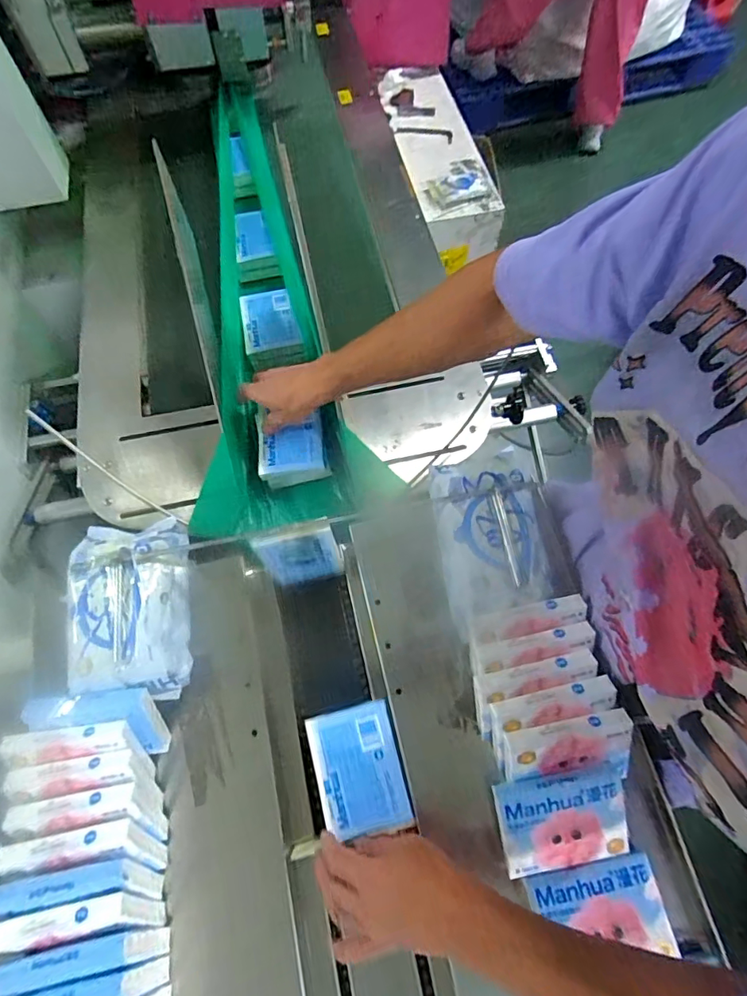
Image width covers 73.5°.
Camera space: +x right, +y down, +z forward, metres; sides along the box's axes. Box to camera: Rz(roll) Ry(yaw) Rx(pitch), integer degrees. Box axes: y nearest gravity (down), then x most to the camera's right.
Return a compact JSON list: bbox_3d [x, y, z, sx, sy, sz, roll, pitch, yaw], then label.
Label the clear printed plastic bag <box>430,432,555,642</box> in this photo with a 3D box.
[{"bbox_3d":[0.124,0.031,0.539,0.107,0.029,0.198,-2,67,-2],"label":"clear printed plastic bag"}]

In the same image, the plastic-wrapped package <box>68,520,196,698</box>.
[{"bbox_3d":[-0.265,0.115,0.544,0.115,0.050,0.191,-7,68,-4],"label":"plastic-wrapped package"}]

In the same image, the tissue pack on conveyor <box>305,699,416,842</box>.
[{"bbox_3d":[-0.017,0.280,0.521,0.088,0.027,0.115,-14,68,-7],"label":"tissue pack on conveyor"}]

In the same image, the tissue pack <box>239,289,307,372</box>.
[{"bbox_3d":[-0.166,-0.273,0.804,0.087,0.038,0.128,-13,68,-6],"label":"tissue pack"}]

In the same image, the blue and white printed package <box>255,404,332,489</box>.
[{"bbox_3d":[-0.113,-0.071,0.691,0.090,0.042,0.098,-6,68,-3],"label":"blue and white printed package"}]

